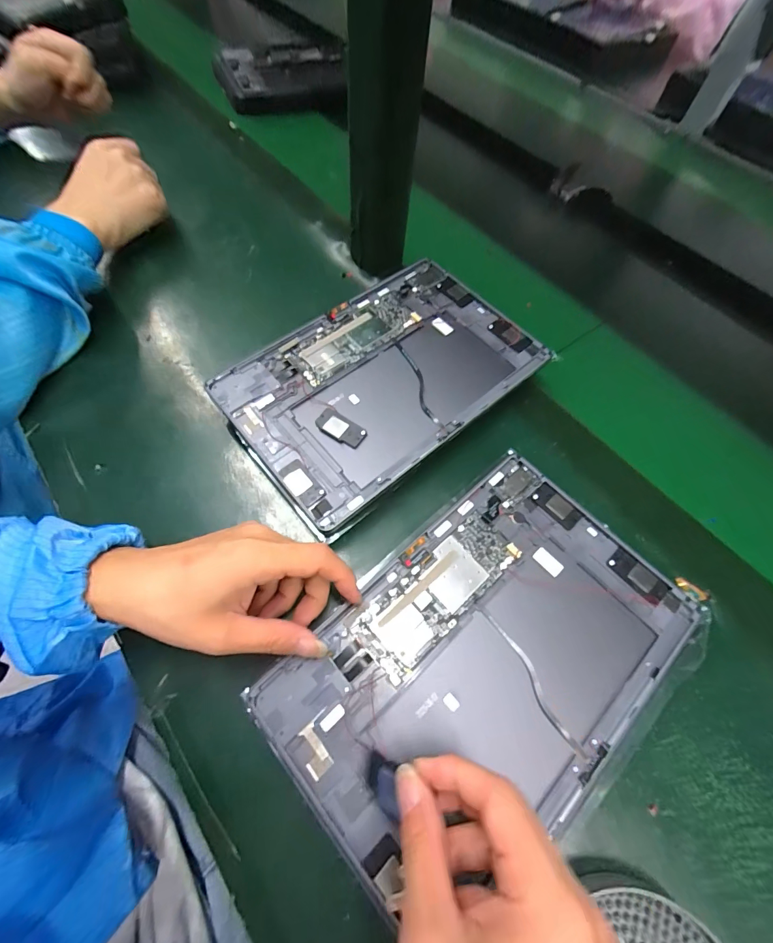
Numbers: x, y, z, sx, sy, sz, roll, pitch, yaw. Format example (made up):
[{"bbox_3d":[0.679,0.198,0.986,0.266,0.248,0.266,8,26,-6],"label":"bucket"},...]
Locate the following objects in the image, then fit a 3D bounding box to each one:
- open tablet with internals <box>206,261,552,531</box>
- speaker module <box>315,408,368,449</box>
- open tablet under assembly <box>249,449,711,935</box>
[{"bbox_3d":[-0.001,-0.082,0.341,0.249,0.025,0.163,-38,73,-16],"label":"open tablet with internals"},{"bbox_3d":[-0.037,-0.035,0.310,0.041,0.004,0.021,31,63,12],"label":"speaker module"},{"bbox_3d":[0.066,0.115,0.252,0.253,0.016,0.168,-40,74,-17],"label":"open tablet under assembly"}]

